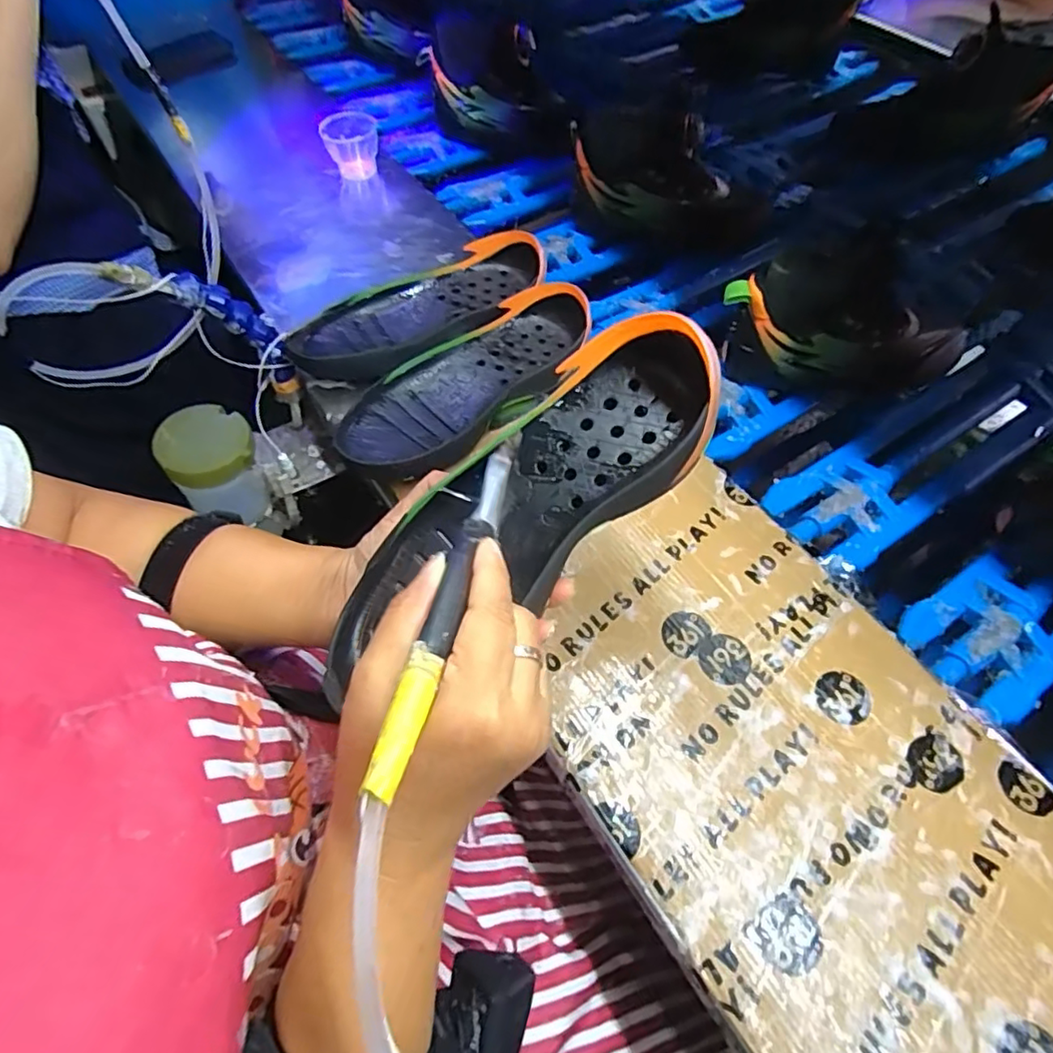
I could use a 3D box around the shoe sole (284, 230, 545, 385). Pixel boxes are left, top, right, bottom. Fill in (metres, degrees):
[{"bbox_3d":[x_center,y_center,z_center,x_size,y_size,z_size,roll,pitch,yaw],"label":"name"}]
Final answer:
[{"bbox_3d":[-0.095,-0.199,0.545,0.245,0.038,0.105,-28,62,-14],"label":"shoe sole"}]

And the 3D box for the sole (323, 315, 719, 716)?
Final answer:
[{"bbox_3d":[-0.009,-0.010,0.307,0.242,0.044,0.089,-38,61,2],"label":"sole"}]

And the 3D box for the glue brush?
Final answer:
[{"bbox_3d":[-0.027,0.020,0.239,0.012,0.013,0.176,8,44,8],"label":"glue brush"}]

